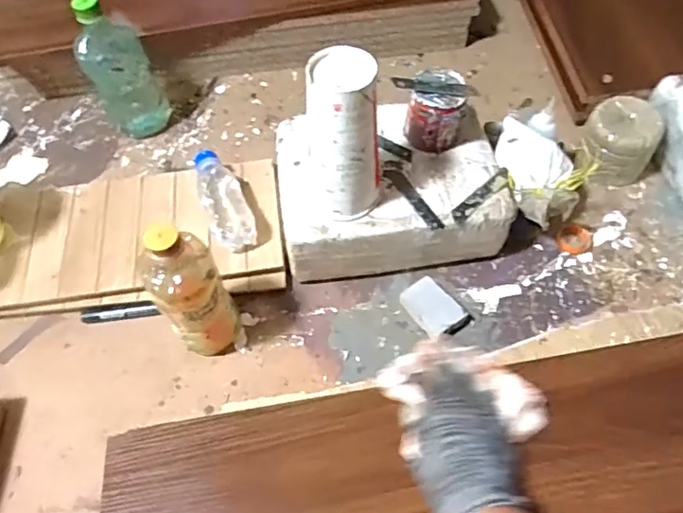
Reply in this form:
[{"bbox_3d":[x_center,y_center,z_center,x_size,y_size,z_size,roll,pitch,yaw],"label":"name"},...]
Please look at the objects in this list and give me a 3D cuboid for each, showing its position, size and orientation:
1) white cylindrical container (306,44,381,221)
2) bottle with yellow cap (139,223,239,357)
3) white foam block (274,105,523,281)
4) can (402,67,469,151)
[{"bbox_3d":[0.004,-0.112,0.542,0.068,0.174,0.063,1,57,-2],"label":"white cylindrical container"},{"bbox_3d":[-0.153,0.038,0.551,0.065,0.202,0.065,1,57,-2],"label":"bottle with yellow cap"},{"bbox_3d":[0.059,-0.079,0.675,0.261,0.108,0.191,-7,57,-1],"label":"white foam block"},{"bbox_3d":[0.108,-0.167,0.632,0.062,0.075,0.063,1,57,-2],"label":"can"}]

